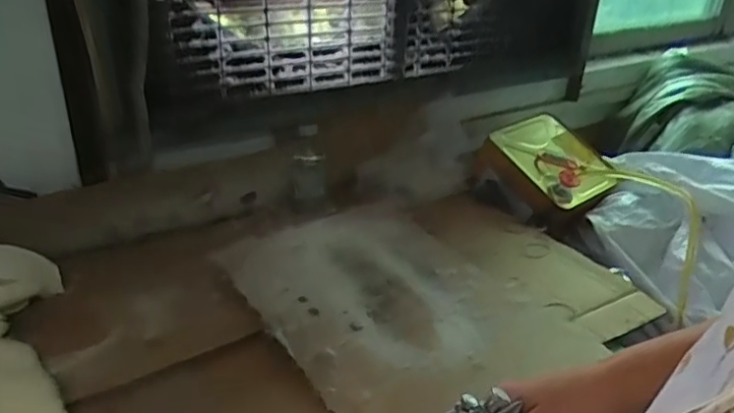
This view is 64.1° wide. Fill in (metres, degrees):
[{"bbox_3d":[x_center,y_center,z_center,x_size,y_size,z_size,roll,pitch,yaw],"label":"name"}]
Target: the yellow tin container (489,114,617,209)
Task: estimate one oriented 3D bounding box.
[{"bbox_3d":[0.405,-0.108,1.257,0.207,0.033,0.237,-19,54,-29],"label":"yellow tin container"}]

